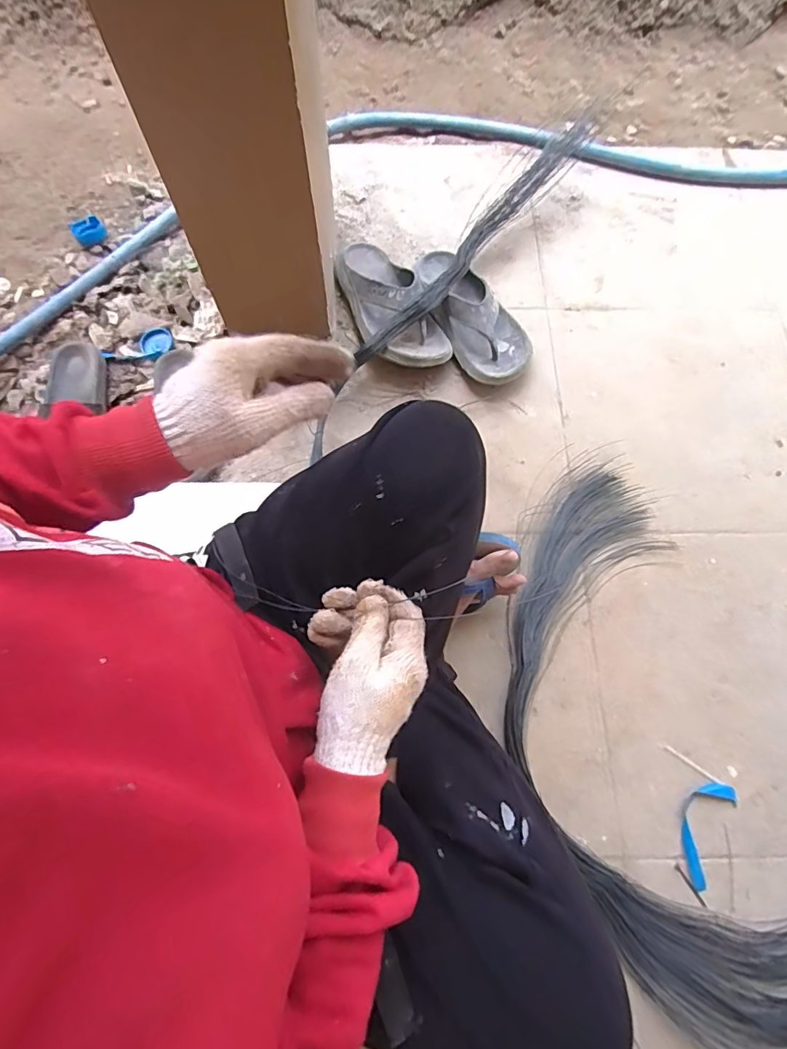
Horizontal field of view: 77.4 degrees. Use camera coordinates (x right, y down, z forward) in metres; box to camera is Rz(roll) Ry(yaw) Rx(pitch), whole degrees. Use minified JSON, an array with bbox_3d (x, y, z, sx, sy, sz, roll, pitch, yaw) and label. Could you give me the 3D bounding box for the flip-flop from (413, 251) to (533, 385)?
[{"bbox_3d":[0.120,-0.336,0.770,0.112,0.068,0.274,-26,73,-8],"label":"flip-flop"}]

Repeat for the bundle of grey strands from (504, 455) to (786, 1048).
[{"bbox_3d":[0.291,0.240,0.586,0.302,0.032,0.666,-15,71,-5],"label":"bundle of grey strands"}]

